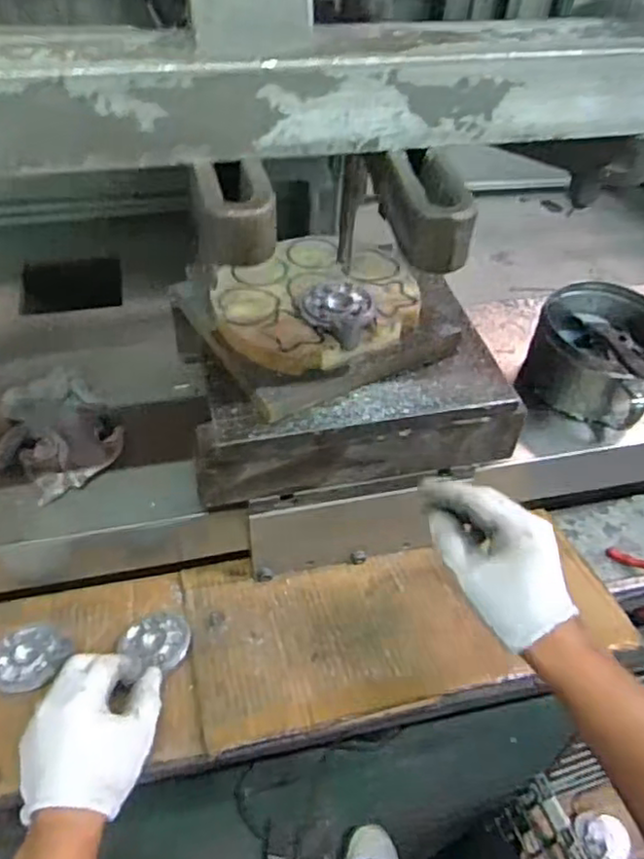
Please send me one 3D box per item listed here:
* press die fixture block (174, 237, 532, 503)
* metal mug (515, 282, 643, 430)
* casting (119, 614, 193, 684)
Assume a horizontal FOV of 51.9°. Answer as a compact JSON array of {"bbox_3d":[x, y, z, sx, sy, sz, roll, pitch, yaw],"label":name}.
[{"bbox_3d":[0.013,-0.064,0.600,0.272,0.126,0.206,-10,48,-12],"label":"press die fixture block"},{"bbox_3d":[0.290,-0.074,0.706,0.134,0.098,0.148,28,52,22],"label":"metal mug"},{"bbox_3d":[-0.146,0.186,0.579,0.059,0.016,0.050,-14,49,-15],"label":"casting"}]

